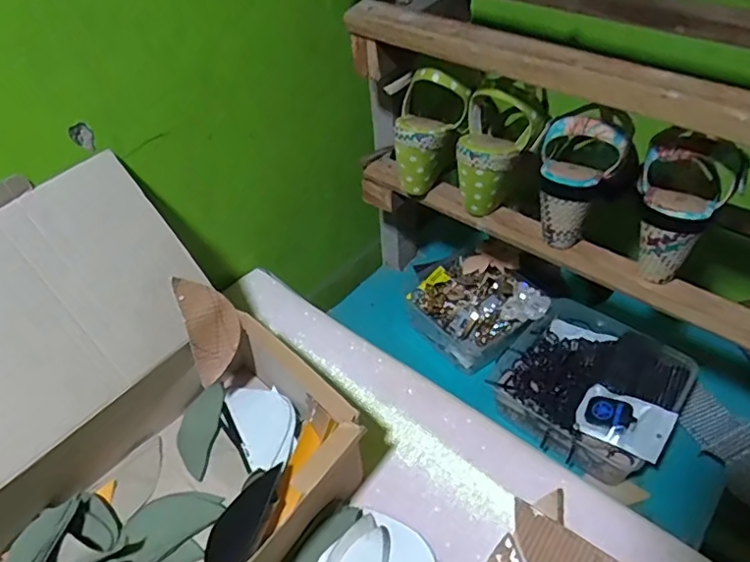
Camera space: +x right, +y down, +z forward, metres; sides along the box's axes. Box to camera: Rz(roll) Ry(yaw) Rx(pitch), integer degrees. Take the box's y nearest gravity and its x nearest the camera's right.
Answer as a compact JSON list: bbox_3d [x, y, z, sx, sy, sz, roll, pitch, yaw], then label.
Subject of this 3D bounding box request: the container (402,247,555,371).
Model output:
[{"bbox_3d":[0.145,0.036,0.816,0.146,0.069,0.178,-34,52,-27],"label":"container"}]

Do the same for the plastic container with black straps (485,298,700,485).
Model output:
[{"bbox_3d":[0.275,0.127,0.717,0.213,0.070,0.195,31,54,29],"label":"plastic container with black straps"}]

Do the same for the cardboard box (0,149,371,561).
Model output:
[{"bbox_3d":[-0.231,0.124,0.466,0.319,0.251,0.333,33,55,30],"label":"cardboard box"}]

